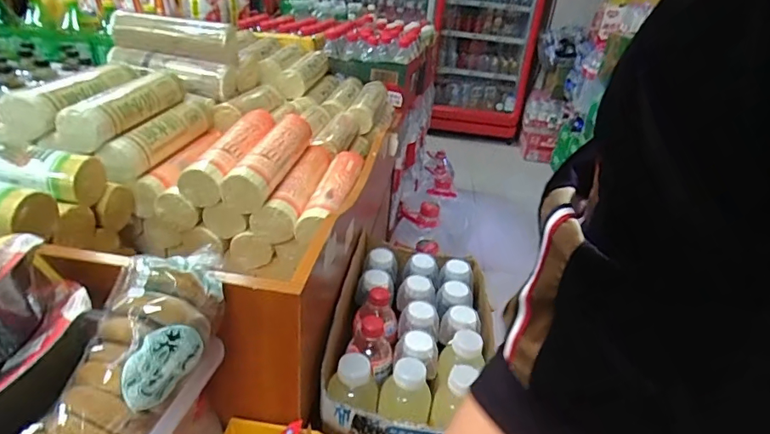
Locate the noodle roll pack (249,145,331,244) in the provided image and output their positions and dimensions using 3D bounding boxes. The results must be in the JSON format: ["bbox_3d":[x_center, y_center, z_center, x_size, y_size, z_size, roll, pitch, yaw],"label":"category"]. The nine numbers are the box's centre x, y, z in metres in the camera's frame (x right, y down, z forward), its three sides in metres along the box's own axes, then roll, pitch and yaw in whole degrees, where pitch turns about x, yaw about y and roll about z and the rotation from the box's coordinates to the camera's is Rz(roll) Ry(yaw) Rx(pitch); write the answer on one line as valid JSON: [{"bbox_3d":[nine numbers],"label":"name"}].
[{"bbox_3d":[-0.144,-0.048,0.798,0.066,0.069,0.239,10,28,5],"label":"noodle roll pack"}]

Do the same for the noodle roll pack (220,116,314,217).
[{"bbox_3d":[-0.183,-0.098,0.779,0.065,0.076,0.257,10,28,4],"label":"noodle roll pack"}]

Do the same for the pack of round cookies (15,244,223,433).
[{"bbox_3d":[-0.208,0.120,0.384,0.083,0.068,0.236,16,56,15],"label":"pack of round cookies"}]

